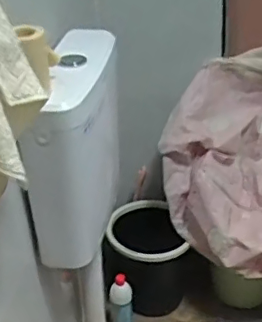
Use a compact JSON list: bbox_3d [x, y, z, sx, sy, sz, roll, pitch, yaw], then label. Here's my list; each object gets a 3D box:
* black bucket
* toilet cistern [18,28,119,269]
[{"bbox_3d":[0.033,0.290,1.672,0.227,0.262,0.204,-10,33,-8],"label":"black bucket"},{"bbox_3d":[-0.103,-0.032,1.166,0.115,0.359,0.362,1,33,8],"label":"toilet cistern"}]

